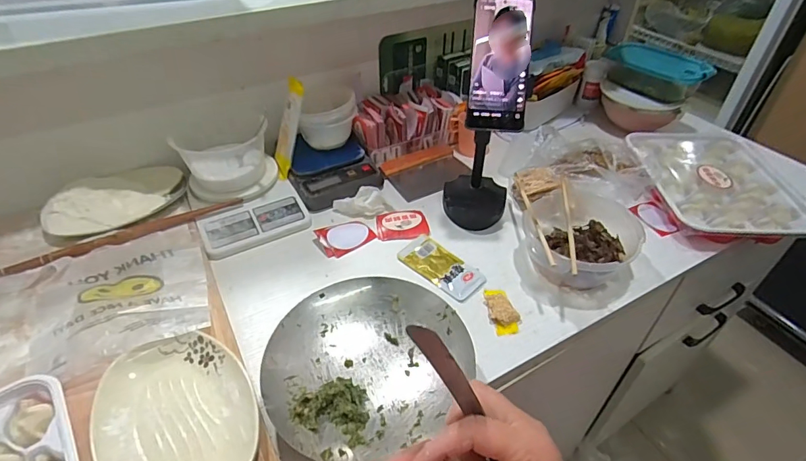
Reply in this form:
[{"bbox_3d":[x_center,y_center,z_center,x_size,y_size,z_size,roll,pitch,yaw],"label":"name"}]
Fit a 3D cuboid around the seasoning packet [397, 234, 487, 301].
[{"bbox_3d":[0.055,0.050,0.634,0.062,0.008,0.124,-33,52,-31],"label":"seasoning packet"}]

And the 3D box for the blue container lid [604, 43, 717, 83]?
[{"bbox_3d":[0.490,-0.328,0.861,0.202,0.035,0.096,33,51,31],"label":"blue container lid"}]

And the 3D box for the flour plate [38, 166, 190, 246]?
[{"bbox_3d":[-0.433,-0.050,0.674,0.200,0.036,0.127,-30,50,-29],"label":"flour plate"}]

